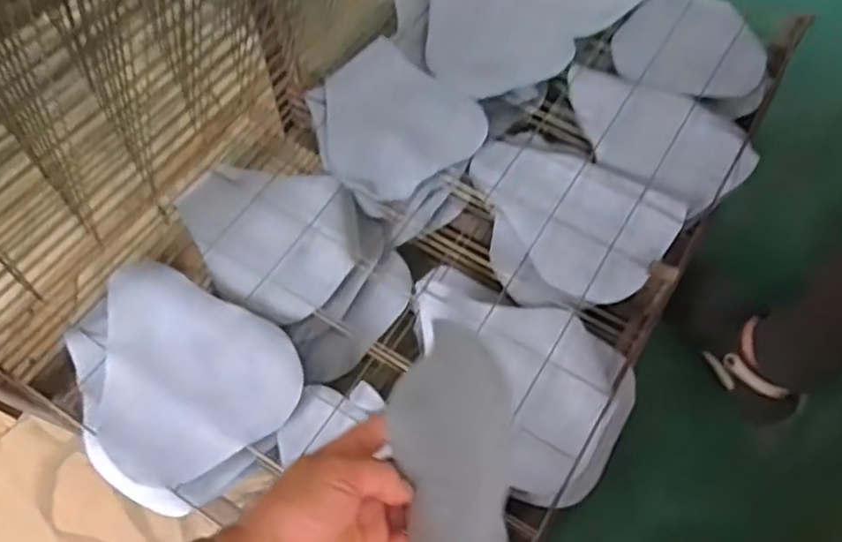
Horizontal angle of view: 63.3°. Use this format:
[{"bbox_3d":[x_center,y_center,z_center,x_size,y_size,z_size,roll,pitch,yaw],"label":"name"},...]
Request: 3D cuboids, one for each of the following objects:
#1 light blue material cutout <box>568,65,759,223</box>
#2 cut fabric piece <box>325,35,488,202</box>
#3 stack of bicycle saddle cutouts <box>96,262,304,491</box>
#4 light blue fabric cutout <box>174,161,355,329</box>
[{"bbox_3d":[0.370,-0.227,1.102,0.316,0.014,0.208,34,66,18],"label":"light blue material cutout"},{"bbox_3d":[-0.042,-0.236,1.074,0.252,0.052,0.235,32,66,18],"label":"cut fabric piece"},{"bbox_3d":[-0.317,0.135,0.872,0.301,0.048,0.247,22,63,13],"label":"stack of bicycle saddle cutouts"},{"bbox_3d":[-0.211,-0.058,1.023,0.221,0.045,0.276,-33,65,-16],"label":"light blue fabric cutout"}]

